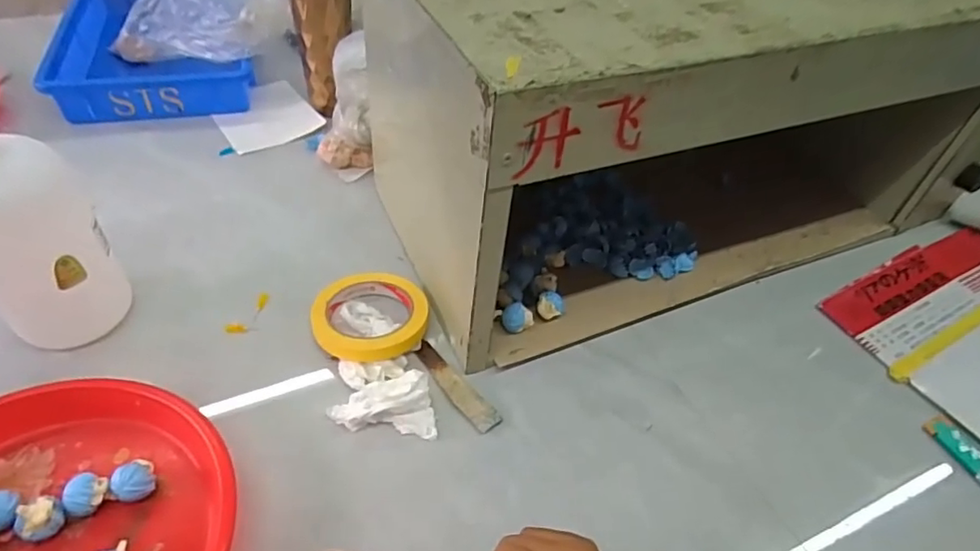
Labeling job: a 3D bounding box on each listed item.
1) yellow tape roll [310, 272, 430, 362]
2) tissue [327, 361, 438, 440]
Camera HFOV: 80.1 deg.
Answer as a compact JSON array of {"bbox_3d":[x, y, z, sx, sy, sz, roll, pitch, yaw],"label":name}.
[{"bbox_3d":[-0.113,0.041,0.556,0.106,0.024,0.099,3,47,-3],"label":"yellow tape roll"},{"bbox_3d":[-0.088,0.099,0.498,0.088,0.025,0.064,5,47,0],"label":"tissue"}]

